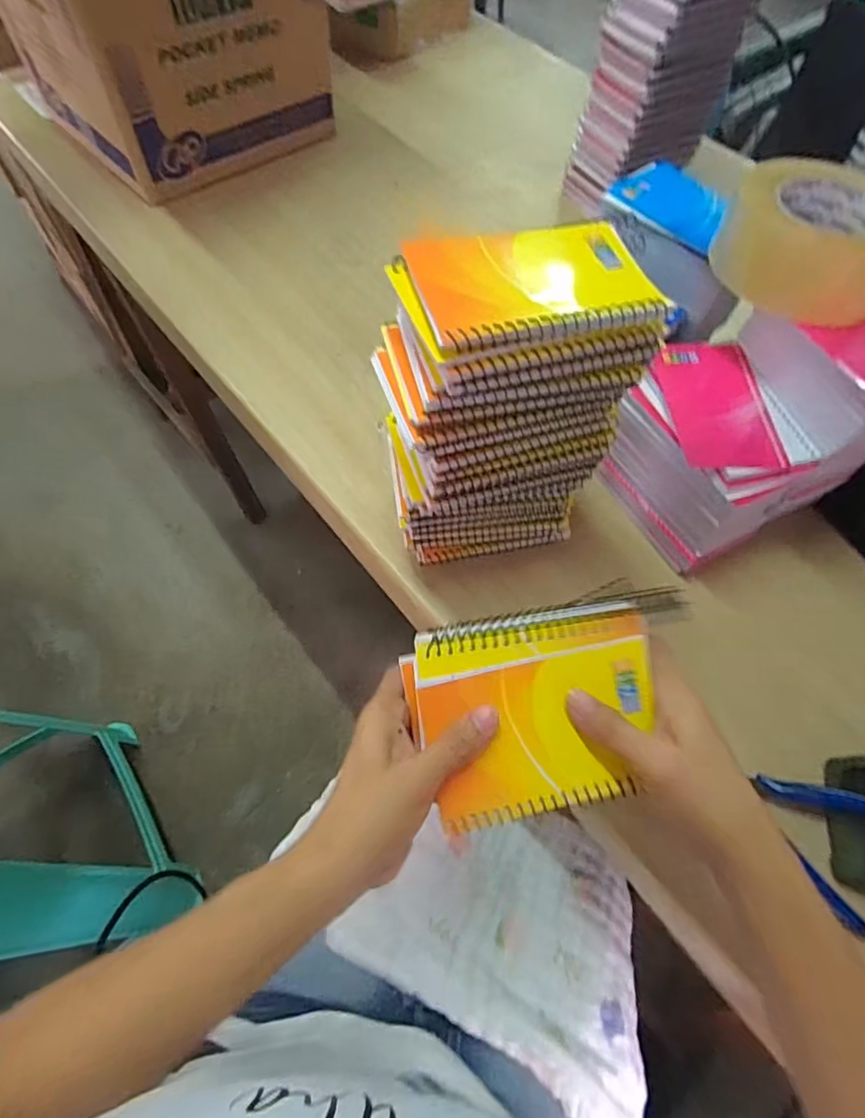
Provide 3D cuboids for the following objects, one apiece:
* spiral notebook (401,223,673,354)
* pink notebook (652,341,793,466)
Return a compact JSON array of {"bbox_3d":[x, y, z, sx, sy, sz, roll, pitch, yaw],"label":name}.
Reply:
[{"bbox_3d":[0.056,-0.151,0.304,0.130,0.011,0.084,-13,64,-9],"label":"spiral notebook"},{"bbox_3d":[0.220,-0.124,0.440,0.080,0.007,0.123,0,62,-2],"label":"pink notebook"}]

